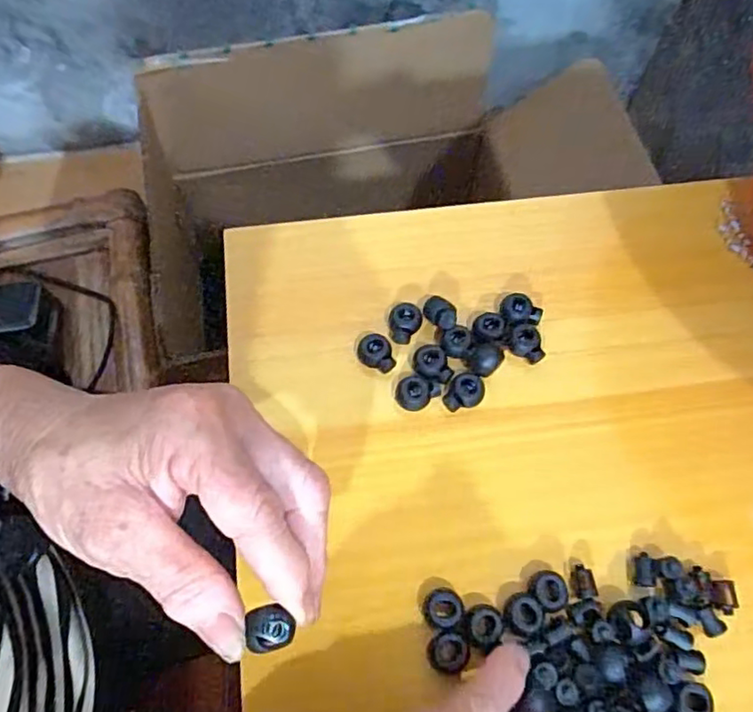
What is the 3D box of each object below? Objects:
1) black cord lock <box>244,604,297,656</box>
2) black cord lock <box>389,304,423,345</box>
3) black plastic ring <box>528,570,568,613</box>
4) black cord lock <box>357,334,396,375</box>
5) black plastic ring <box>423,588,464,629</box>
[{"bbox_3d":[-0.036,0.092,0.208,0.015,0.006,0.014,-13,67,-7],"label":"black cord lock"},{"bbox_3d":[0.015,-0.017,0.332,0.016,0.015,0.019,14,66,5],"label":"black cord lock"},{"bbox_3d":[0.078,0.106,0.280,0.016,0.009,0.017,0,66,-1],"label":"black plastic ring"},{"bbox_3d":[0.000,-0.001,0.325,0.022,0.014,0.014,42,72,16],"label":"black cord lock"},{"bbox_3d":[0.029,0.112,0.275,0.017,0.012,0.016,5,66,1],"label":"black plastic ring"}]

